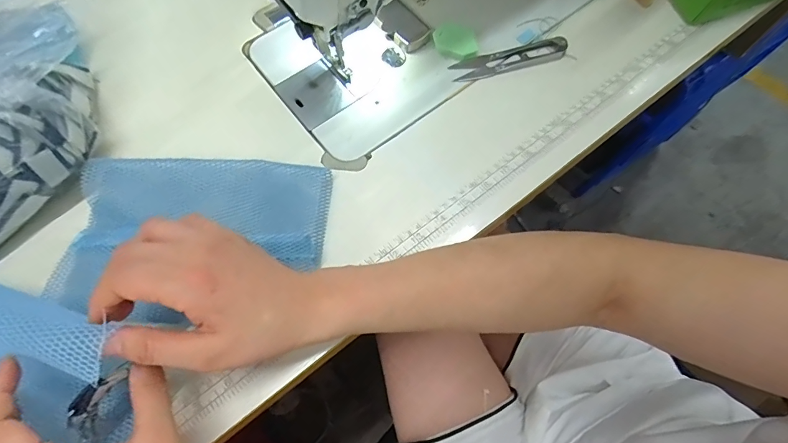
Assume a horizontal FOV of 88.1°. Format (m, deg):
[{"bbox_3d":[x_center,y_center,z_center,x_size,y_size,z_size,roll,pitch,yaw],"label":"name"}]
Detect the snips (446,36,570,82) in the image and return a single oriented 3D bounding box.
[{"bbox_3d":[0.114,-0.165,0.403,0.112,0.017,0.025,-16,70,-6],"label":"snips"}]

